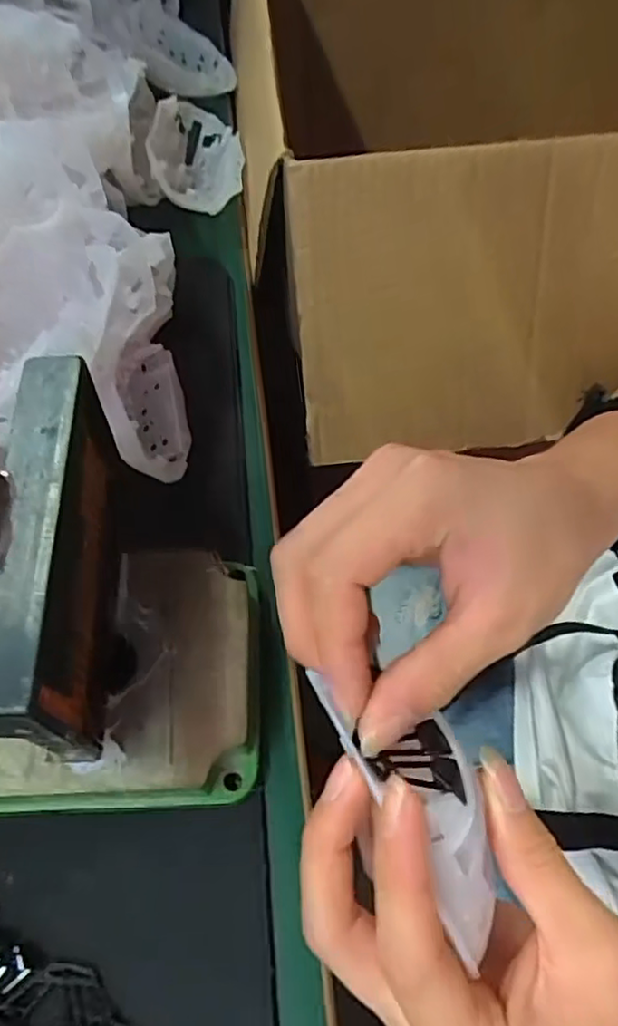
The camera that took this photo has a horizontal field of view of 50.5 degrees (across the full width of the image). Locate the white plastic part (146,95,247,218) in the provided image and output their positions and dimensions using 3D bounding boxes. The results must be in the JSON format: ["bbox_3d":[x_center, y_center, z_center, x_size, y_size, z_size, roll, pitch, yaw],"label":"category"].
[{"bbox_3d":[-0.082,-0.261,0.486,0.066,0.049,0.108,-7,61,-5],"label":"white plastic part"}]

